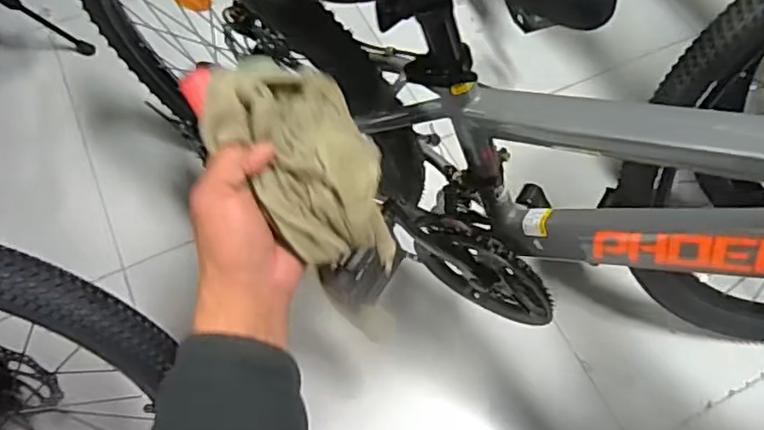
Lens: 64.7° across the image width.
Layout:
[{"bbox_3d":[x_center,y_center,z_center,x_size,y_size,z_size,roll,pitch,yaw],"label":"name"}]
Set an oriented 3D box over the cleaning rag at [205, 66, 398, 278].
[{"bbox_3d":[-0.062,-0.030,0.436,0.115,0.070,0.148,-13,94,-27],"label":"cleaning rag"}]

